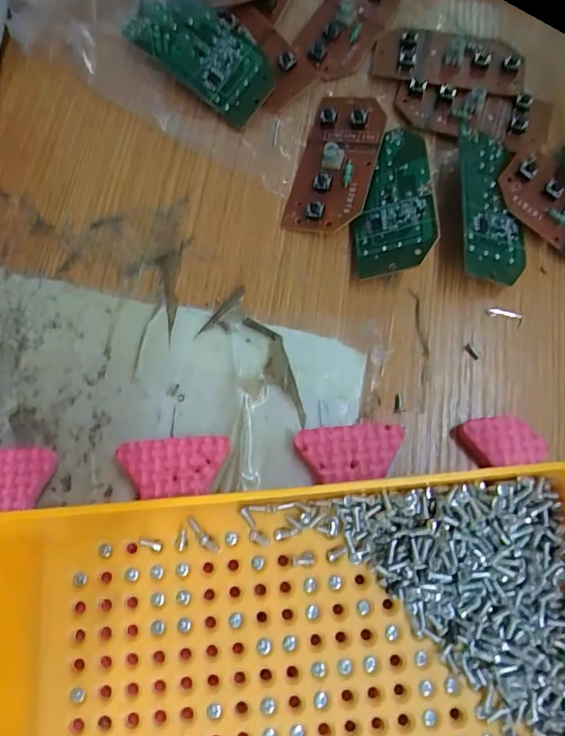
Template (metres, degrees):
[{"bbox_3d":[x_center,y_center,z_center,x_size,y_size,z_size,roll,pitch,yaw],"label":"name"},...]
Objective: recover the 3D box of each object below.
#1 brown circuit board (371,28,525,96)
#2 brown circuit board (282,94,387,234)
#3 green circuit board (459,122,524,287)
[{"bbox_3d":[0.069,-0.127,0.205,0.059,0.007,0.030,12,77,3],"label":"brown circuit board"},{"bbox_3d":[0.021,-0.079,0.189,0.028,0.007,0.059,16,75,4],"label":"brown circuit board"},{"bbox_3d":[0.076,-0.059,0.183,0.028,0.006,0.059,9,74,-21],"label":"green circuit board"}]

